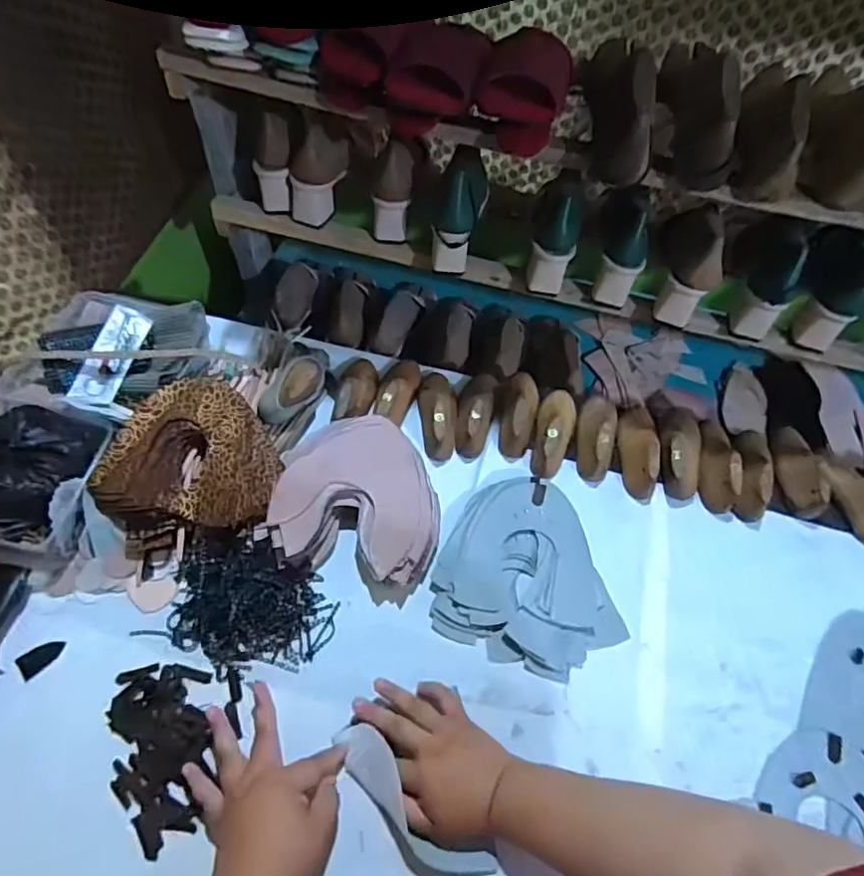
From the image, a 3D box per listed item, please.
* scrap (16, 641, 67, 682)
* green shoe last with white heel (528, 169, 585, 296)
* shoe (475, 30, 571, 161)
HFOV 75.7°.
[{"bbox_3d":[-0.398,0.224,0.567,0.043,0.004,0.023,-40,92,-34],"label":"scrap"},{"bbox_3d":[0.162,-0.265,0.719,0.069,0.147,0.062,4,34,-2],"label":"green shoe last with white heel"},{"bbox_3d":[0.110,-0.402,0.628,0.095,0.079,0.197,12,56,4],"label":"shoe"}]

